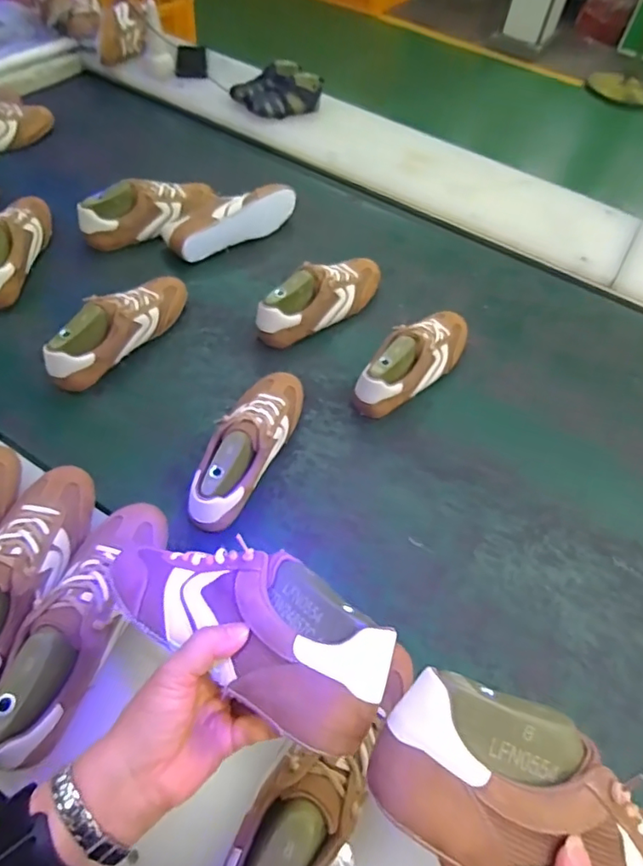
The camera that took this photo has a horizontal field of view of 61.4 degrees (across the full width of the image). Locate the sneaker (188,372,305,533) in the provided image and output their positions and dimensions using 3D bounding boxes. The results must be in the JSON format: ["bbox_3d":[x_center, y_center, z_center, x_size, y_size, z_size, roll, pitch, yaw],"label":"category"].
[{"bbox_3d":[-0.095,0.009,0.705,0.082,0.087,0.262,21,54,7],"label":"sneaker"}]

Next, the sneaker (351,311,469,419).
[{"bbox_3d":[0.144,-0.122,0.827,0.251,0.082,0.082,-35,66,-28],"label":"sneaker"}]

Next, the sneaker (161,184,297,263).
[{"bbox_3d":[-0.164,-0.394,0.987,0.254,0.087,0.095,-25,61,-23],"label":"sneaker"}]

